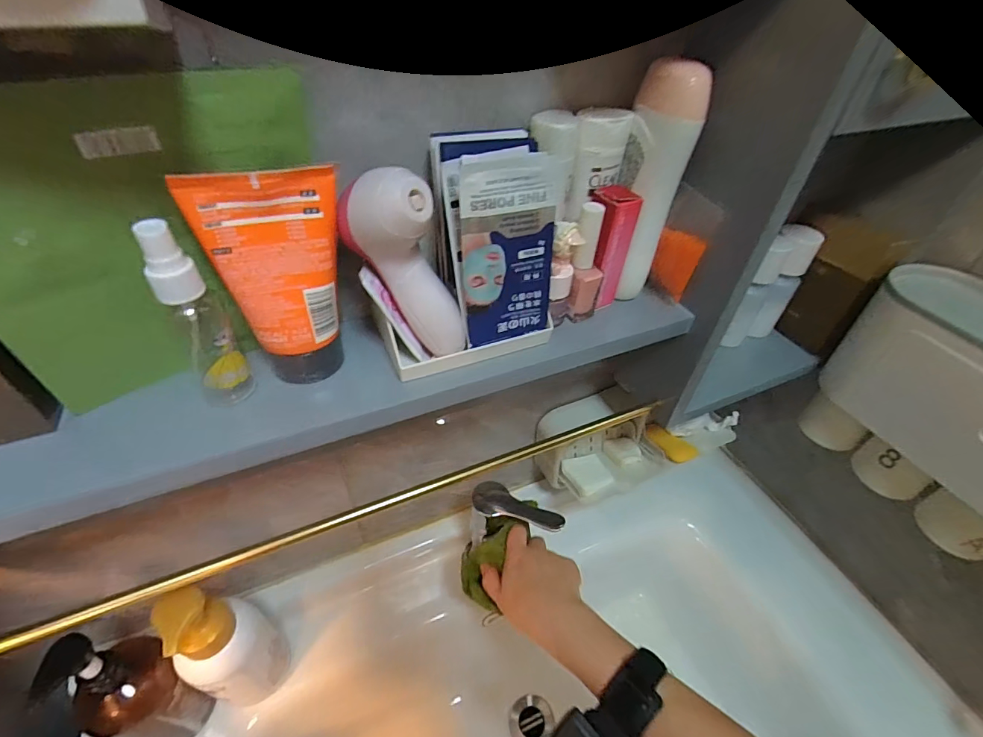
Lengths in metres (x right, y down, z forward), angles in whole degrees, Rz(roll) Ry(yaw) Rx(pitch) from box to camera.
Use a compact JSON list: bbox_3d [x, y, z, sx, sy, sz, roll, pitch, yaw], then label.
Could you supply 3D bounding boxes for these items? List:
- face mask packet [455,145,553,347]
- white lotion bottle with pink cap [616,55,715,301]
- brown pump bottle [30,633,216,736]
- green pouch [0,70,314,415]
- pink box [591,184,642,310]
[{"bbox_3d":[0.010,-0.074,0.296,0.061,0.119,0.014,-13,39,-15],"label":"face mask packet"},{"bbox_3d":[0.118,-0.131,0.334,0.041,0.159,0.033,2,44,-3],"label":"white lotion bottle with pink cap"},{"bbox_3d":[-0.325,0.301,0.417,0.063,0.186,0.067,2,44,-2],"label":"brown pump bottle"},{"bbox_3d":[-0.172,-0.067,0.244,0.161,0.150,0.029,-28,52,-29],"label":"green pouch"},{"bbox_3d":[0.088,-0.093,0.350,0.030,0.088,0.028,-28,52,-29],"label":"pink box"}]

